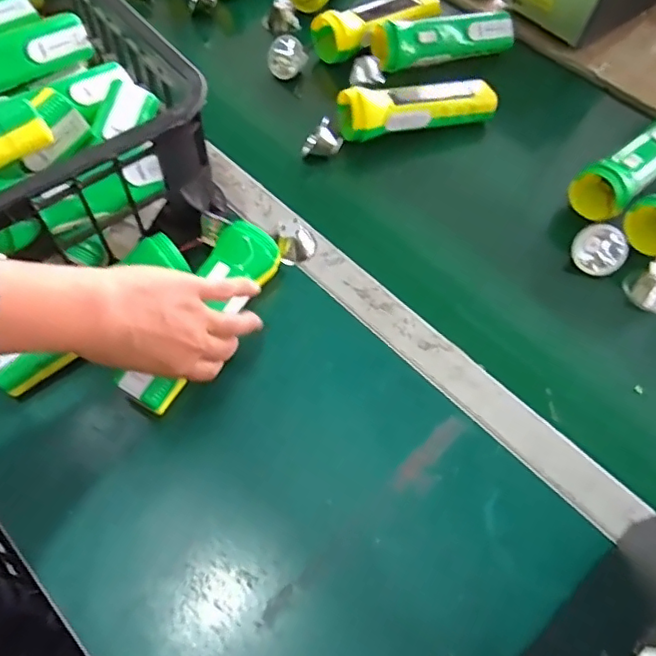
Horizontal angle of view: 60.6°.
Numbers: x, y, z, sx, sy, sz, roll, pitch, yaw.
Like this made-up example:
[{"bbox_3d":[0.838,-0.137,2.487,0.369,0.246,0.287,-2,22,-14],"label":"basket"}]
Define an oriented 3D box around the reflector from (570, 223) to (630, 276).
[{"bbox_3d":[0.246,-0.072,0.510,0.044,0.044,0.024,31,21,13],"label":"reflector"}]

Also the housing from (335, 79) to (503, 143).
[{"bbox_3d":[0.092,-0.229,0.577,0.167,0.042,0.042,-13,62,-10],"label":"housing"}]

